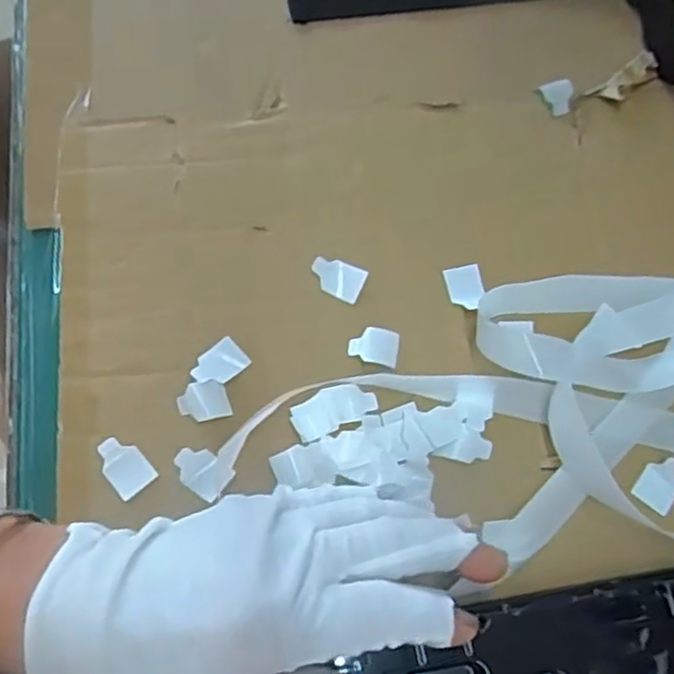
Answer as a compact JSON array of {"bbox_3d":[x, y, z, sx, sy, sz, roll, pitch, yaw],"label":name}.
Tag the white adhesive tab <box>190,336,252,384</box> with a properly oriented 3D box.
[{"bbox_3d":[-0.056,0.013,0.333,0.027,0.004,0.017,-38,87,-31],"label":"white adhesive tab"}]

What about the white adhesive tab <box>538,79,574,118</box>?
[{"bbox_3d":[0.125,-0.135,0.397,0.019,0.004,0.020,-20,73,-9],"label":"white adhesive tab"}]

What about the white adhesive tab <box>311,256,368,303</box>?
[{"bbox_3d":[0.000,-0.029,0.349,0.026,0.006,0.017,21,72,5],"label":"white adhesive tab"}]

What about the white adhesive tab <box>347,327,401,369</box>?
[{"bbox_3d":[0.018,0.004,0.339,0.024,0.004,0.017,9,71,1],"label":"white adhesive tab"}]

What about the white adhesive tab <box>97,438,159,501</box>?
[{"bbox_3d":[-0.095,0.057,0.315,0.018,0.004,0.026,-40,77,-14],"label":"white adhesive tab"}]

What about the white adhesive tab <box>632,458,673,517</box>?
[{"bbox_3d":[0.147,0.066,0.320,0.018,0.006,0.023,35,73,10],"label":"white adhesive tab"}]

